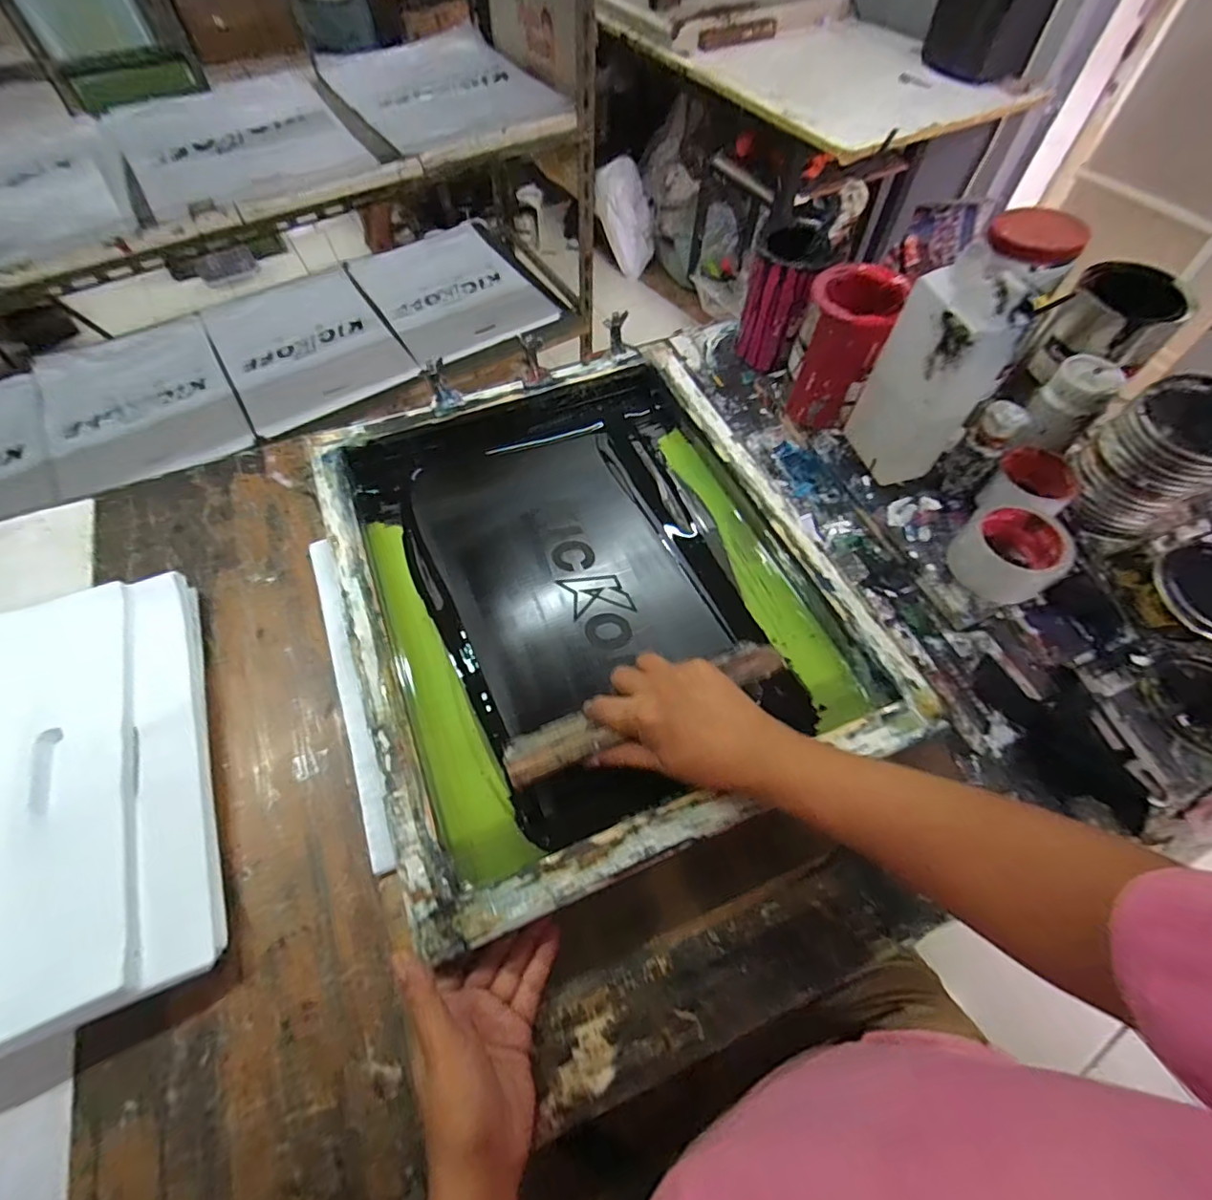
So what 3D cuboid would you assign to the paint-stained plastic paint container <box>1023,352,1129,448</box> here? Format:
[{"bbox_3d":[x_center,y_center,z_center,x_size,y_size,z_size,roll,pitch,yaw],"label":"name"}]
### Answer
[{"bbox_3d":[0.510,-0.217,0.620,0.061,0.077,0.062,-40,67,-20],"label":"paint-stained plastic paint container"}]

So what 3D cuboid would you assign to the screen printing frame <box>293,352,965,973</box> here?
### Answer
[{"bbox_3d":[-0.023,-0.031,0.575,0.444,0.074,0.549,-20,60,-11],"label":"screen printing frame"}]

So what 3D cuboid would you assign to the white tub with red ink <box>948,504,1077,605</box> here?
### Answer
[{"bbox_3d":[0.412,-0.050,0.569,0.084,0.062,0.093,-31,64,-16],"label":"white tub with red ink"}]

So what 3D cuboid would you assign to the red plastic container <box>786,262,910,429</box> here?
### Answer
[{"bbox_3d":[0.270,-0.294,0.657,0.088,0.139,0.106,22,62,13],"label":"red plastic container"}]

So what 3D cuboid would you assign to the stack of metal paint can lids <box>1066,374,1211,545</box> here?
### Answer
[{"bbox_3d":[0.545,-0.140,0.555,0.101,0.130,0.104,-25,62,-14],"label":"stack of metal paint can lids"}]

